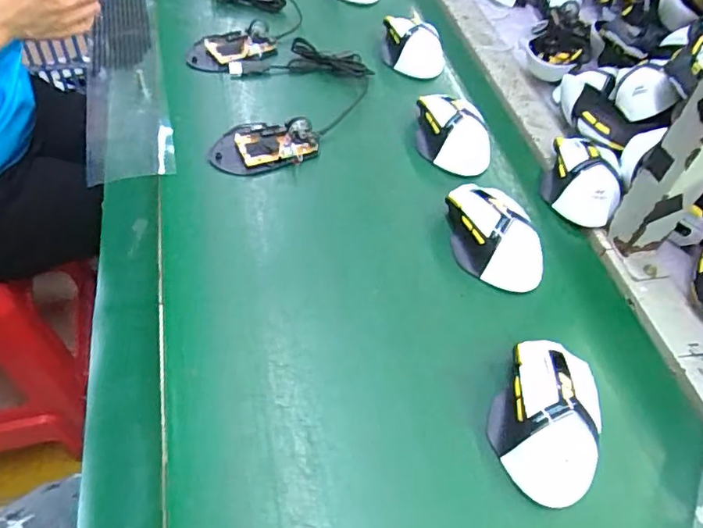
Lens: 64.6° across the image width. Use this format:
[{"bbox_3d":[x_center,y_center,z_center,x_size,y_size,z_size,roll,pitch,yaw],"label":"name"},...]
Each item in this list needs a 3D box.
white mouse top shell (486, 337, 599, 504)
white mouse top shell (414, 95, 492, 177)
[{"bbox_3d":[0.142,0.106,0.404,0.069,0.038,0.115,17,52,9],"label":"white mouse top shell"},{"bbox_3d":[0.107,-0.147,0.604,0.070,0.040,0.114,-3,52,-8],"label":"white mouse top shell"}]

